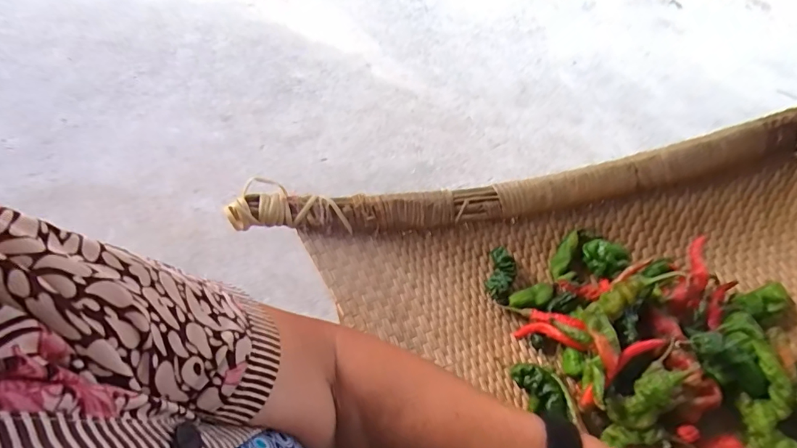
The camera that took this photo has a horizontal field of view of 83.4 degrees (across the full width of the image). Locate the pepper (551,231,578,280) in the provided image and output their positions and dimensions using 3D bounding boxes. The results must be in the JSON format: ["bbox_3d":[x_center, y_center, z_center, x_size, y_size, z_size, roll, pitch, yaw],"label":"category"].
[{"bbox_3d":[0.187,0.036,0.507,0.018,0.010,0.058,26,81,16],"label":"pepper"}]

